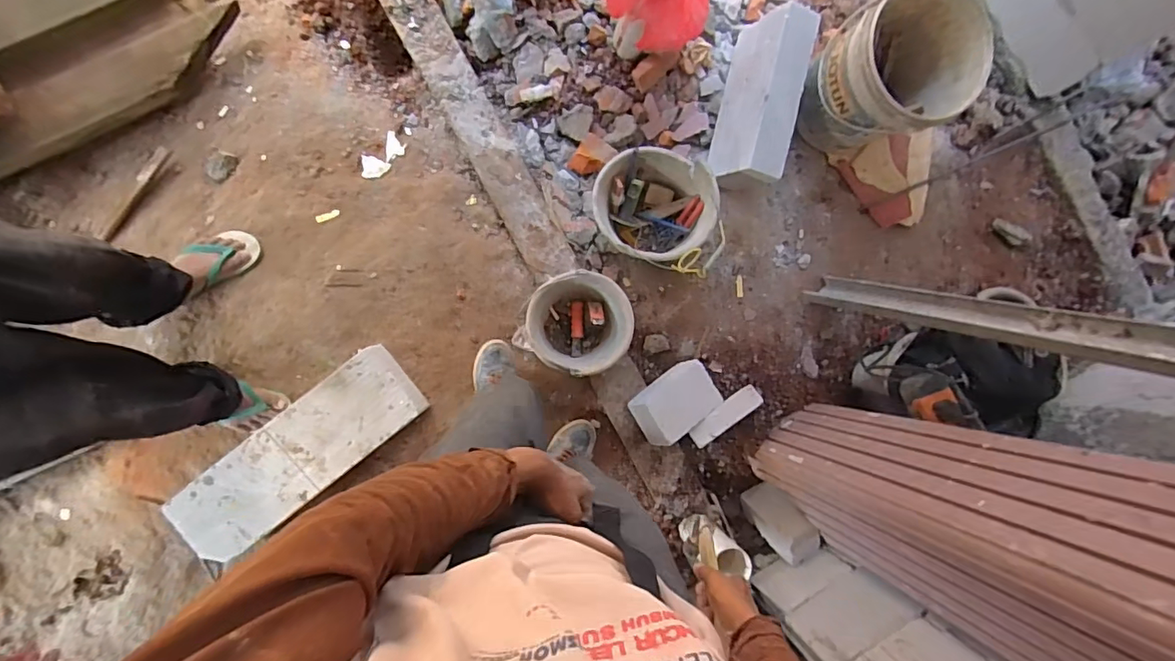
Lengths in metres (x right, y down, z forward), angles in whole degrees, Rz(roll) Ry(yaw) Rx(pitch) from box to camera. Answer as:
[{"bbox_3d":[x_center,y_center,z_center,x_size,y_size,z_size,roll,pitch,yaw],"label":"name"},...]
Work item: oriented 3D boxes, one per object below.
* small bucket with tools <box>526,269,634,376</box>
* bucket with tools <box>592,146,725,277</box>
[{"bbox_3d":[-0.024,-0.017,1.285,0.237,0.164,0.237,0,89,-7],"label":"small bucket with tools"},{"bbox_3d":[0.169,-0.283,1.324,0.286,0.199,0.330,-23,92,-6],"label":"bucket with tools"}]

